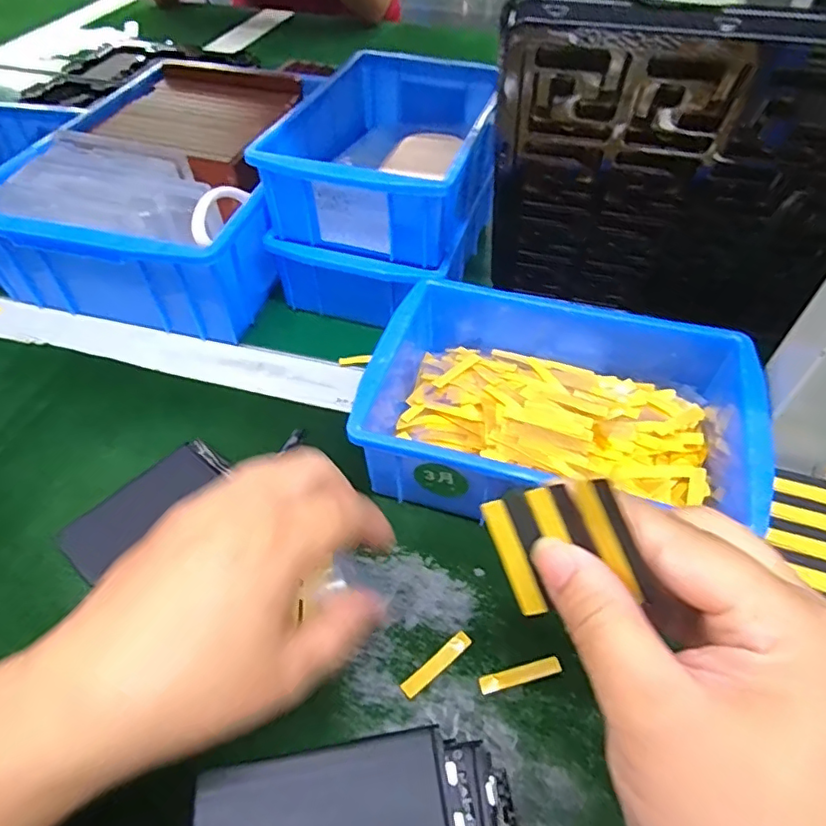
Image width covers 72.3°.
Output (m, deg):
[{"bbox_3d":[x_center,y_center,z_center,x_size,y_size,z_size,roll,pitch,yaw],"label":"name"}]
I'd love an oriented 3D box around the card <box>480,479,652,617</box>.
[{"bbox_3d":[0.046,0.042,0.175,0.005,0.045,0.038,-16,84,-51],"label":"card"}]

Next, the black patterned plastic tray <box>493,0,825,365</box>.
[{"bbox_3d":[0.186,-0.100,0.298,0.285,0.225,0.015,13,76,8],"label":"black patterned plastic tray"}]

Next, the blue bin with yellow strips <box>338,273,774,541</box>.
[{"bbox_3d":[0.078,0.003,0.323,0.202,0.069,0.137,10,50,8],"label":"blue bin with yellow strips"}]

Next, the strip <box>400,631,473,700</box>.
[{"bbox_3d":[0.012,0.118,0.266,0.039,0.004,0.009,-32,57,-25],"label":"strip"}]

